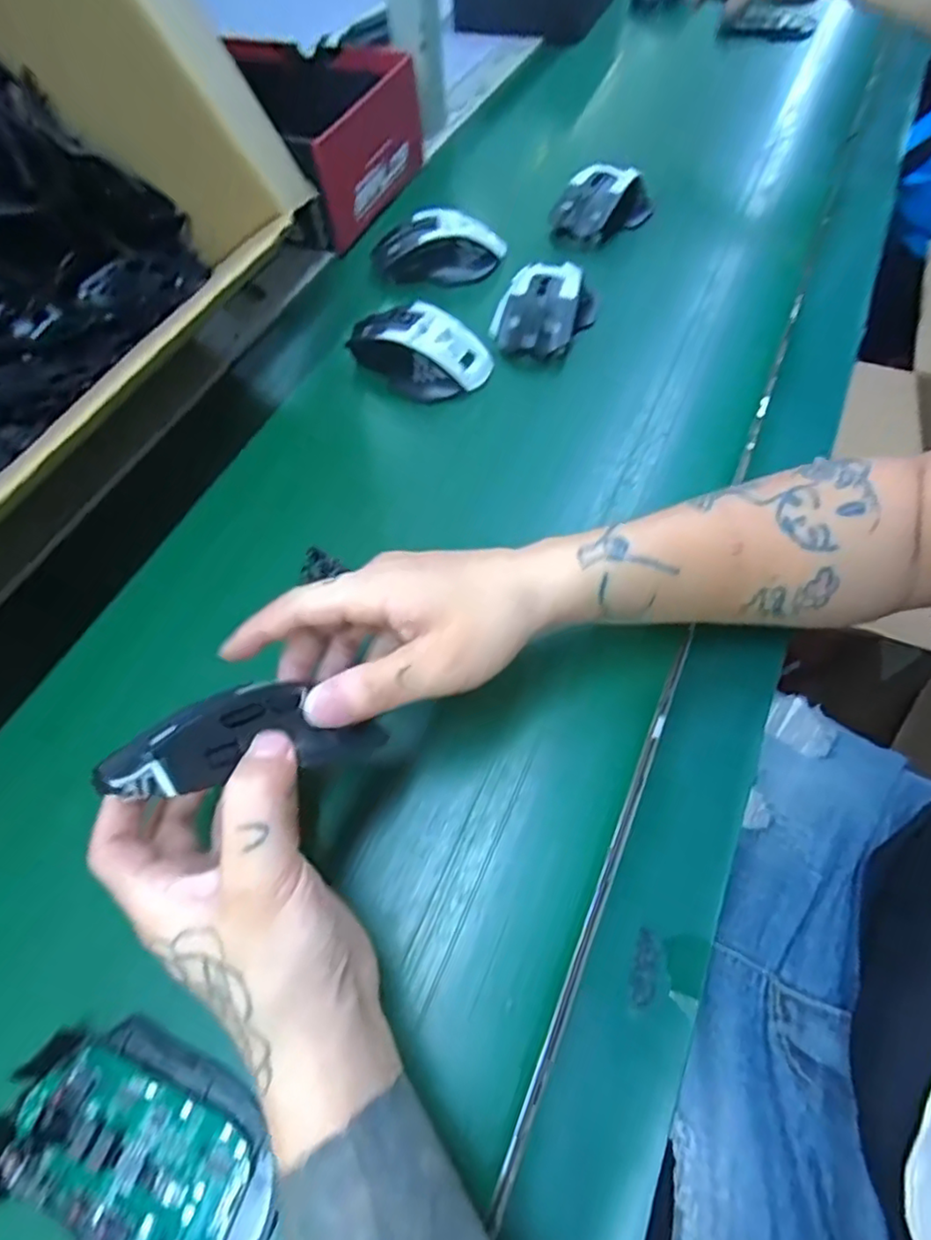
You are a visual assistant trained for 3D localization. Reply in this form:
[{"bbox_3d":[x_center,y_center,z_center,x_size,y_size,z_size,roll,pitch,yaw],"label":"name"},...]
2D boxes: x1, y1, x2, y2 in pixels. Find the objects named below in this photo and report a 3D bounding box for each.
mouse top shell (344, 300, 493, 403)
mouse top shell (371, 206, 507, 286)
[{"bbox_3d":[-0.037,-0.206,0.460,0.107,0.031,0.057,22,67,17],"label":"mouse top shell"},{"bbox_3d":[-0.023,-0.325,0.527,0.111,0.033,0.051,-6,62,4],"label":"mouse top shell"}]

